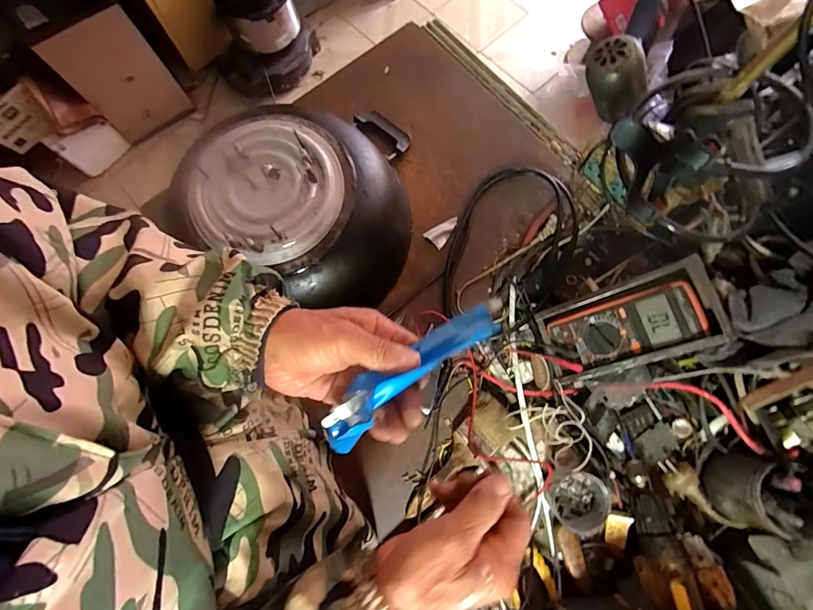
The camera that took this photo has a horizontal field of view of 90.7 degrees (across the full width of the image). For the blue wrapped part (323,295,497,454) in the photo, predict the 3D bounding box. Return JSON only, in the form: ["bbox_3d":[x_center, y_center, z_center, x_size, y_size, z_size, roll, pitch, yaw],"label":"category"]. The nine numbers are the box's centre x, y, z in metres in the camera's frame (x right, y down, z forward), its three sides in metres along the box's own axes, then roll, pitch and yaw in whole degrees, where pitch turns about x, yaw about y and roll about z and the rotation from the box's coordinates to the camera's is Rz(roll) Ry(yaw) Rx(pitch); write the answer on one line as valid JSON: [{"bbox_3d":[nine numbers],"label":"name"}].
[{"bbox_3d":[0.010,0.049,0.327,0.180,0.033,0.034,-34,75,-19],"label":"blue wrapped part"}]

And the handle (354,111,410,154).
[{"bbox_3d":[-0.038,-0.295,0.677,0.100,0.019,0.039,36,78,12],"label":"handle"}]

